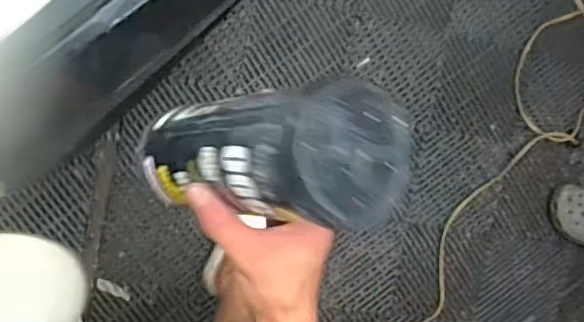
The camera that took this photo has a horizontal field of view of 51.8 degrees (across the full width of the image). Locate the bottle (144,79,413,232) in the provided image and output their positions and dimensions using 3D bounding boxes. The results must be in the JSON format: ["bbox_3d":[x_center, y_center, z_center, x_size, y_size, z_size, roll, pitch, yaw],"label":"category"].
[{"bbox_3d":[-0.032,-0.005,0.399,0.069,0.223,0.075,-14,99,-38],"label":"bottle"}]

